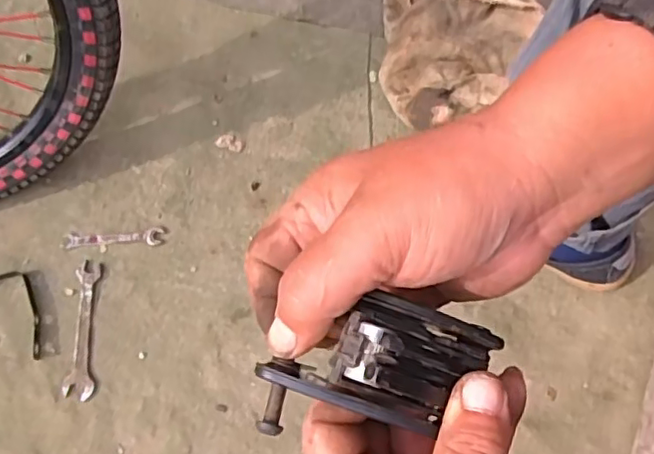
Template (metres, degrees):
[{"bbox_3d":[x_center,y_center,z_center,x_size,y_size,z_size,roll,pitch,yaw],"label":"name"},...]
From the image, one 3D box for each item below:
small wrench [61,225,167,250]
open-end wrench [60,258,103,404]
[{"bbox_3d":[-0.249,0.013,0.709,0.114,0.007,0.025,-6,72,-3],"label":"small wrench"},{"bbox_3d":[-0.270,0.114,0.676,0.032,0.004,0.150,0,72,-1],"label":"open-end wrench"}]

